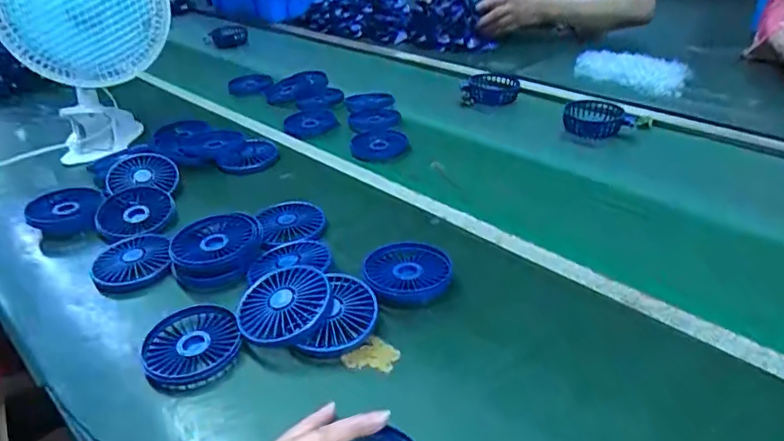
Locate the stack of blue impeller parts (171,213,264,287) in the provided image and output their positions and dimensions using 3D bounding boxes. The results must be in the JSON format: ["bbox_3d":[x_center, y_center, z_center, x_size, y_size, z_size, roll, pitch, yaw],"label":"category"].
[{"bbox_3d":[-0.186,0.032,0.578,0.094,0.044,0.091,-10,34,-10],"label":"stack of blue impeller parts"}]

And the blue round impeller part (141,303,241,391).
[{"bbox_3d":[-0.179,0.113,0.481,0.083,0.018,0.083,-2,33,2],"label":"blue round impeller part"}]

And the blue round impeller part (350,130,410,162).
[{"bbox_3d":[-0.021,-0.119,0.840,0.084,0.022,0.082,-2,33,2],"label":"blue round impeller part"}]

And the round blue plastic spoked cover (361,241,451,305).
[{"bbox_3d":[0.017,0.055,0.544,0.084,0.030,0.071,4,34,11],"label":"round blue plastic spoked cover"}]

